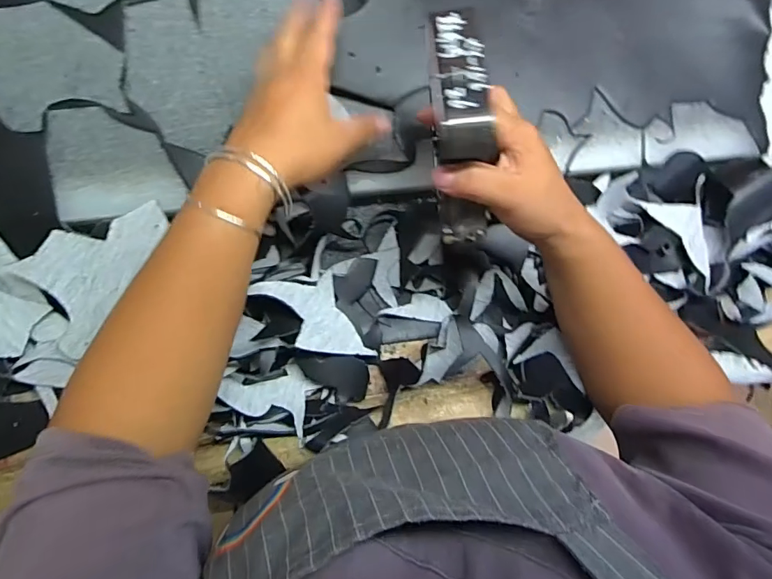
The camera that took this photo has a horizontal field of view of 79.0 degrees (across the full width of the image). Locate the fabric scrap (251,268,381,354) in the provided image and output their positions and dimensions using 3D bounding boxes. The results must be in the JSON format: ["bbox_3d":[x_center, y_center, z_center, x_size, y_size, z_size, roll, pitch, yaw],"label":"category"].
[{"bbox_3d":[-0.061,0.028,0.404,0.089,0.014,0.084,-16,86,-49],"label":"fabric scrap"}]

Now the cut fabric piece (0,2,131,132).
[{"bbox_3d":[-0.282,-0.183,0.381,0.119,0.006,0.097,-15,93,-9],"label":"cut fabric piece"}]

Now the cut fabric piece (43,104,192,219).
[{"bbox_3d":[-0.226,-0.107,0.393,0.099,0.010,0.091,-8,93,-9],"label":"cut fabric piece"}]

